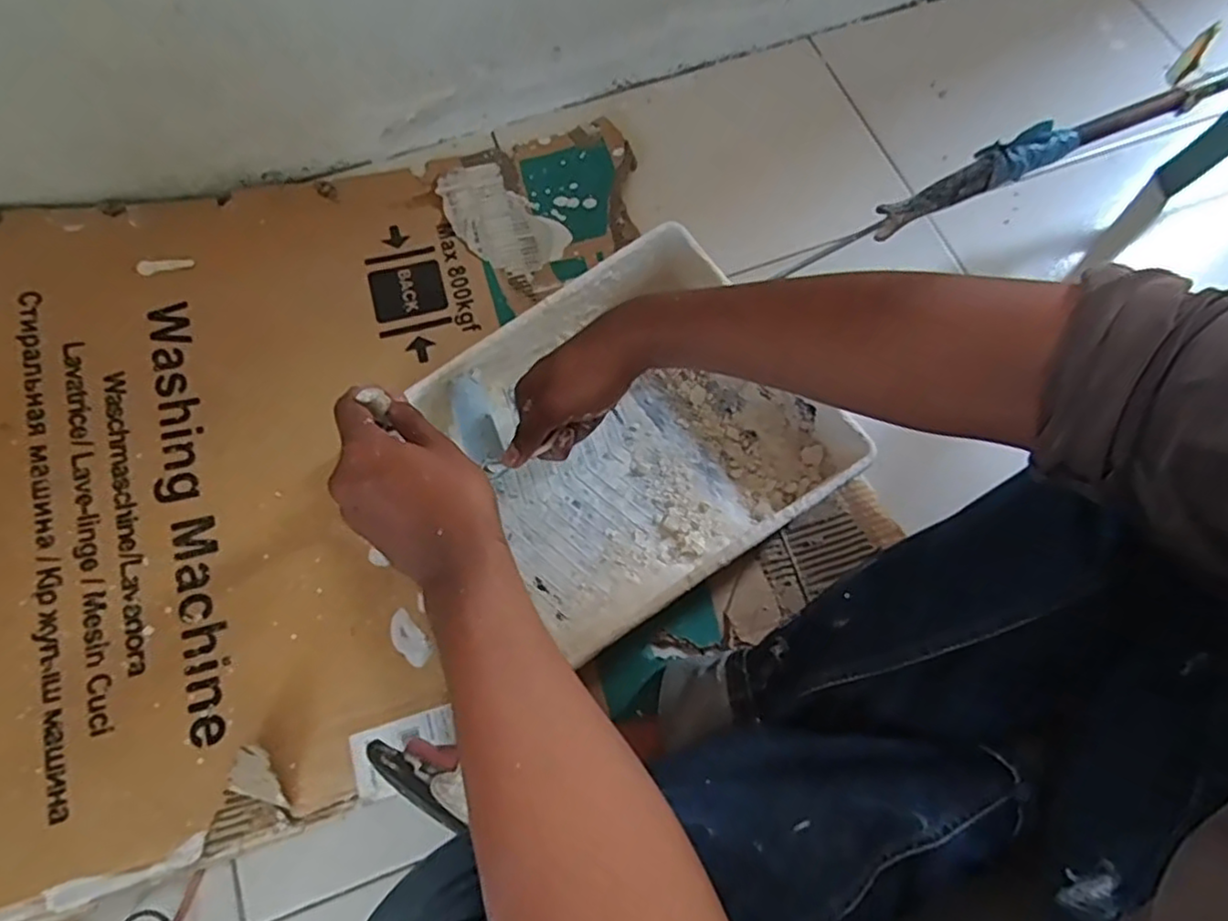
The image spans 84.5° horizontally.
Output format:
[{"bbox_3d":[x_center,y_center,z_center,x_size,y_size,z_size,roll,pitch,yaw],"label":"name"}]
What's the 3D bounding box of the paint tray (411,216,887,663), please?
[{"bbox_3d":[0.022,-0.029,0.588,0.286,0.077,0.276,-32,75,-11],"label":"paint tray"}]

